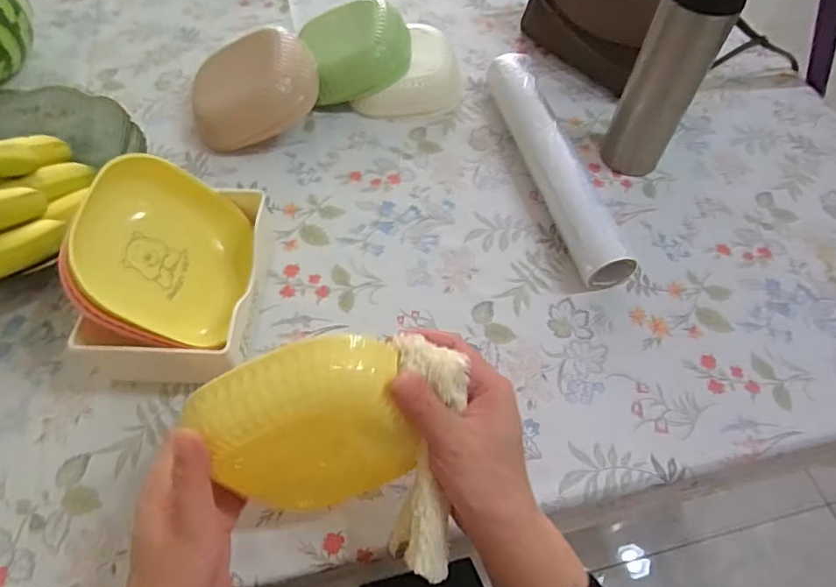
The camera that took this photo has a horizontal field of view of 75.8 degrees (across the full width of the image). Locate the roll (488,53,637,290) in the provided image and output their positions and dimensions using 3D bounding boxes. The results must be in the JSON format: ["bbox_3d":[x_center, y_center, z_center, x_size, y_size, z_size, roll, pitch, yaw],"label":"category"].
[{"bbox_3d":[0.140,-0.143,0.568,0.042,0.053,0.306,-9,58,-9],"label":"roll"}]

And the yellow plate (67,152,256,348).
[{"bbox_3d":[-0.198,-0.032,0.428,0.033,0.137,0.130,-12,56,36],"label":"yellow plate"}]

